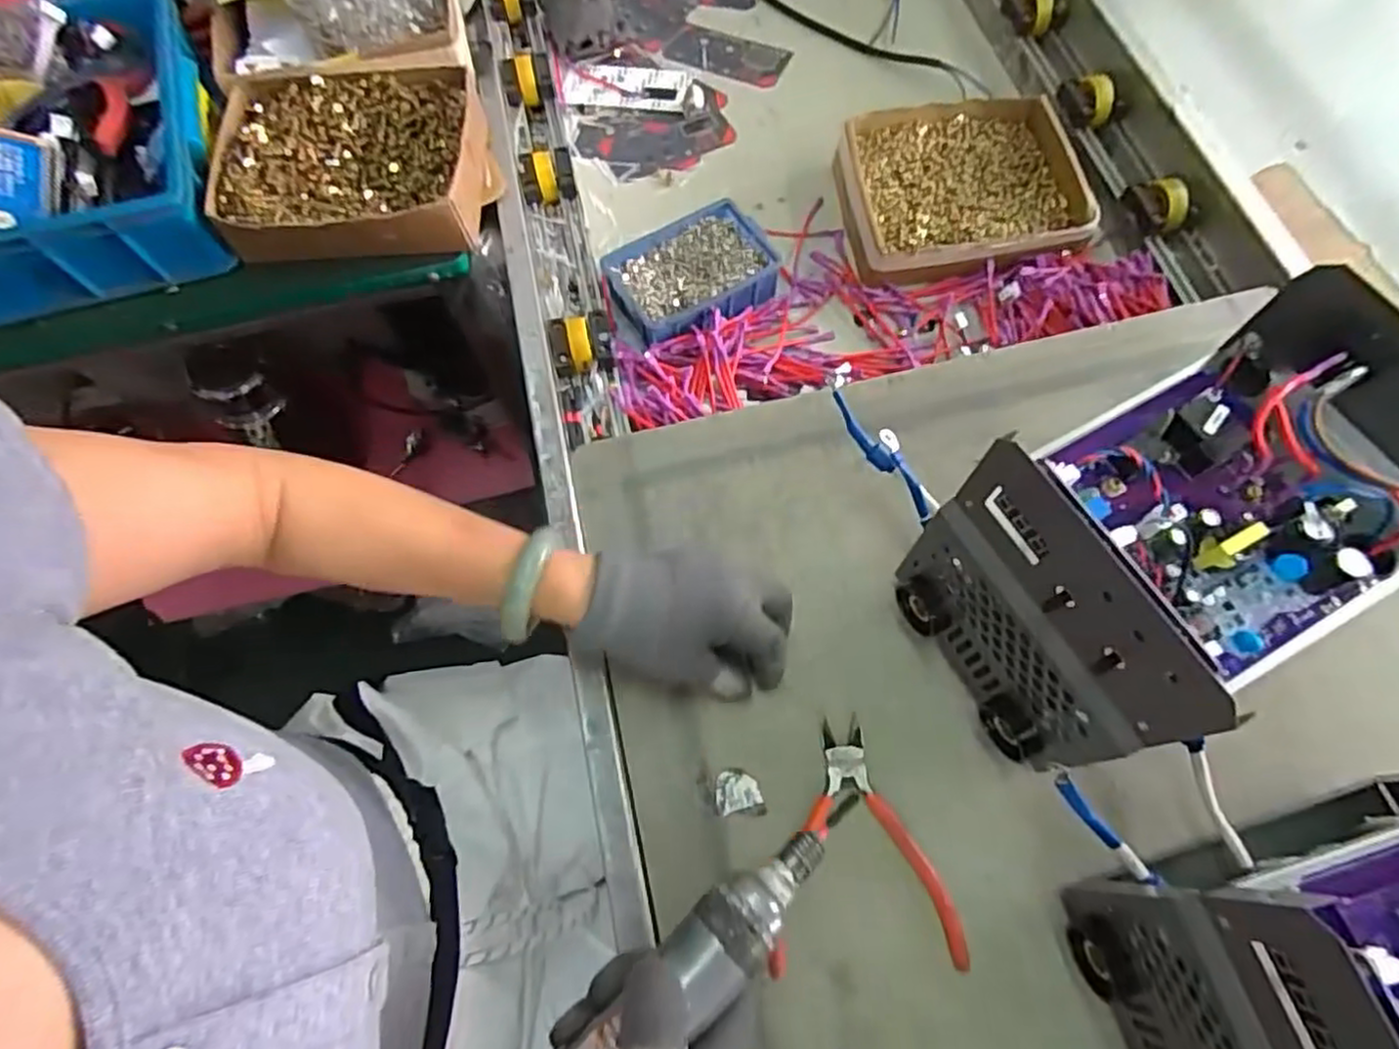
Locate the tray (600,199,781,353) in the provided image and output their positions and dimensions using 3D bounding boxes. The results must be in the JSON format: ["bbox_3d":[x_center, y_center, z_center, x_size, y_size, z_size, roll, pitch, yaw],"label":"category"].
[{"bbox_3d":[-0.008,-0.232,0.674,0.150,0.047,0.104,-30,69,-10],"label":"tray"}]

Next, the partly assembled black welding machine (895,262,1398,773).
[{"bbox_3d":[0.254,0.014,0.398,0.224,0.193,0.145,-28,69,-9],"label":"partly assembled black welding machine"}]

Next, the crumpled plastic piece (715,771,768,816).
[{"bbox_3d":[0.025,0.170,0.449,0.030,0.004,0.027,-1,67,2],"label":"crumpled plastic piece"}]

